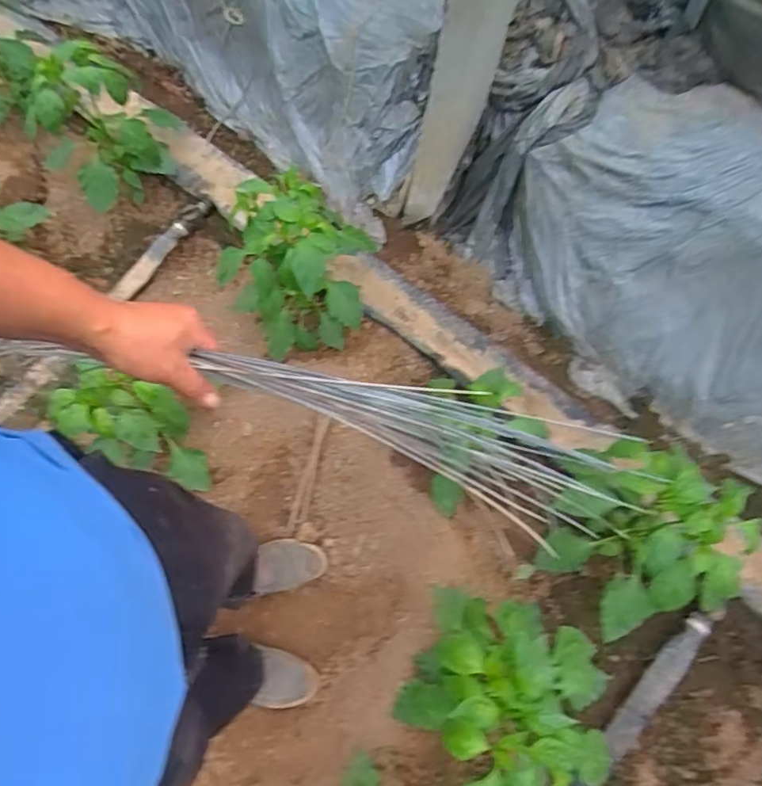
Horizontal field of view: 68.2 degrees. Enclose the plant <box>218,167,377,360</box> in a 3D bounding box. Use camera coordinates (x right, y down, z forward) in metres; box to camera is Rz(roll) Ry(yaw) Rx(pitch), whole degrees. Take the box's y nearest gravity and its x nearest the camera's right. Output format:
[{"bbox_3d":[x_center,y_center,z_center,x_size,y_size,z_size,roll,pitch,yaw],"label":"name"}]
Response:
[{"bbox_3d":[-0.193,-0.298,1.299,0.315,0.341,0.306,-9,71,0],"label":"plant"}]

